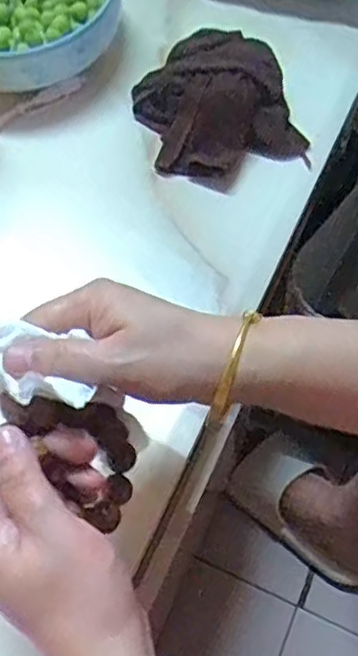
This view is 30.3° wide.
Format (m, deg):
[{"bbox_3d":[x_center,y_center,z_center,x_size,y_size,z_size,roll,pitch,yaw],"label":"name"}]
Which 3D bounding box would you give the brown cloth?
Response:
[{"bbox_3d":[0.031,-0.211,0.602,0.136,0.048,0.152,-16,65,-8],"label":"brown cloth"}]

